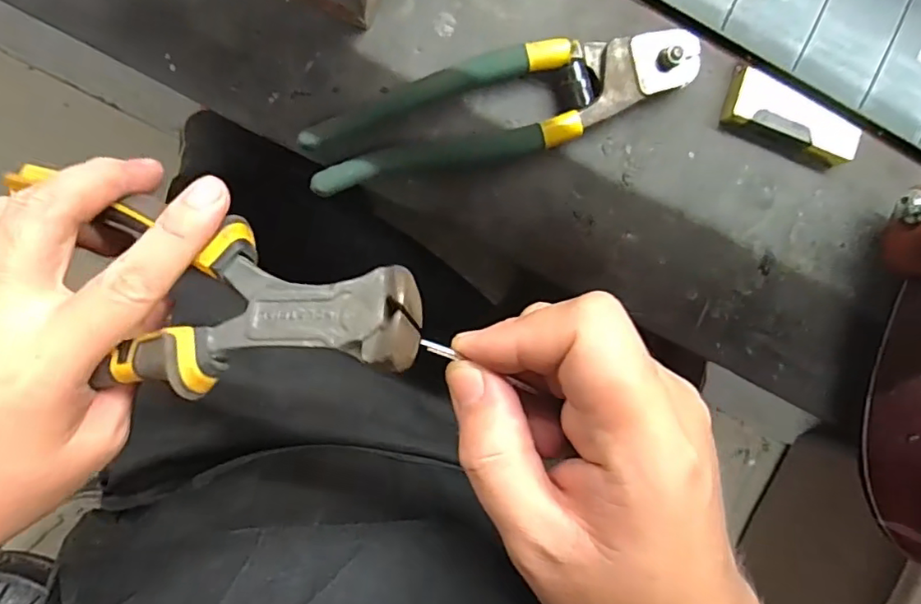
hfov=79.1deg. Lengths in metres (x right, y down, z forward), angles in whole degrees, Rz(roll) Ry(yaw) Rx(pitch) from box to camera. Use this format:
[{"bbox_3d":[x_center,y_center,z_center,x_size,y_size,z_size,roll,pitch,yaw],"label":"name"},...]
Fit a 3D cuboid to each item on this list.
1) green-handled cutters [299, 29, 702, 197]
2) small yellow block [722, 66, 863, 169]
[{"bbox_3d":[0.022,-0.093,0.268,0.191,0.020,0.045,-18,92,-7],"label":"green-handled cutters"},{"bbox_3d":[0.170,-0.095,0.285,0.069,0.017,0.027,18,88,-7],"label":"small yellow block"}]

